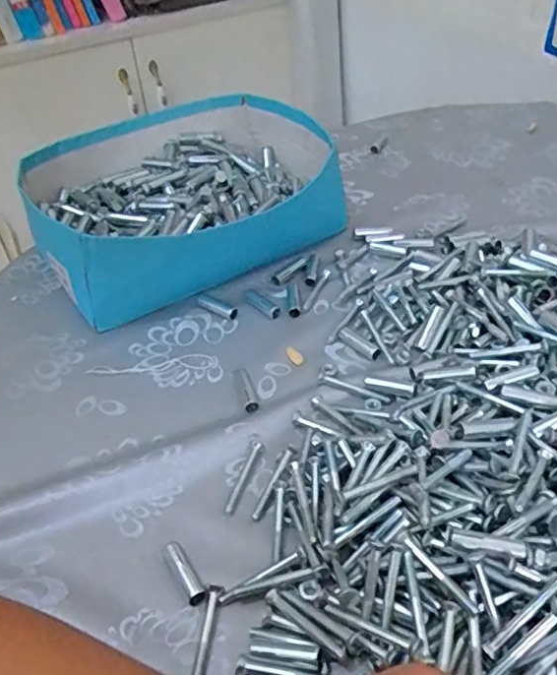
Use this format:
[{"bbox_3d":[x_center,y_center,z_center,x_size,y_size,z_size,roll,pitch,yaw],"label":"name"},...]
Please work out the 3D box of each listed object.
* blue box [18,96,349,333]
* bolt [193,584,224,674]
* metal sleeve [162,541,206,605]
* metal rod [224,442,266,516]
[{"bbox_3d":[-0.091,-0.147,0.627,0.309,0.089,0.248,-29,46,-24],"label":"blue box"},{"bbox_3d":[-0.039,0.164,0.334,0.007,0.008,0.054,3,42,10],"label":"bolt"},{"bbox_3d":[-0.056,0.140,0.361,0.011,0.012,0.040,-26,45,-21],"label":"metal sleeve"},{"bbox_3d":[-0.023,0.094,0.413,0.009,0.004,0.060,10,44,17],"label":"metal rod"}]

